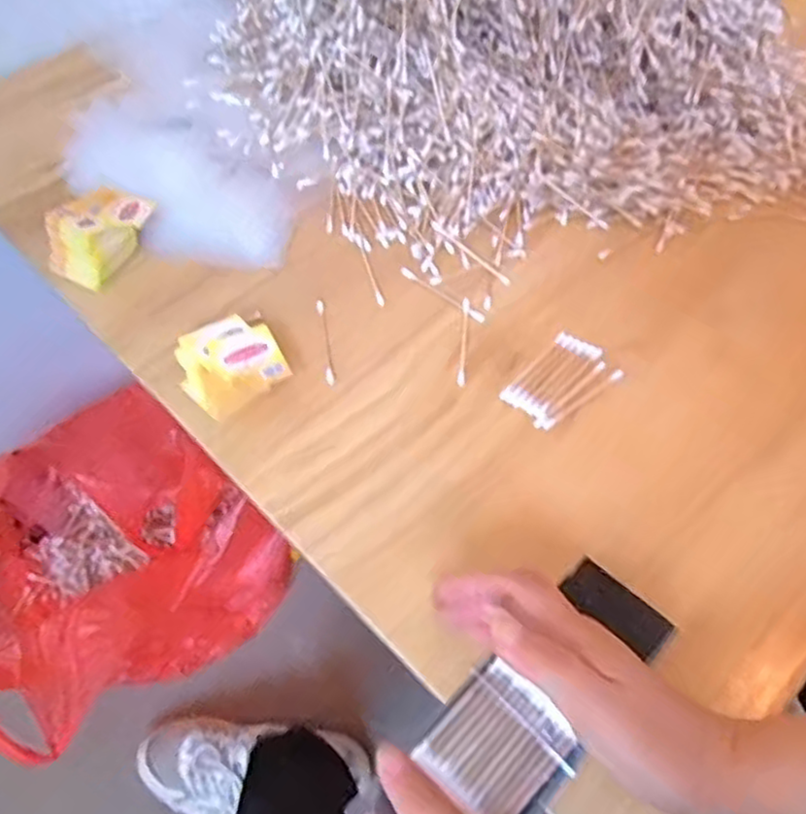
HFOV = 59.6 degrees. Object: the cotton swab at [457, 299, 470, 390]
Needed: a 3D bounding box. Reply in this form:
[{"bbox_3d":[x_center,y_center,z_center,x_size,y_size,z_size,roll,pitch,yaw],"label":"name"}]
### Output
[{"bbox_3d":[0.041,-0.045,0.474,0.005,0.004,0.074,4,57,3],"label":"cotton swab"}]

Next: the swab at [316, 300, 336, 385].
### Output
[{"bbox_3d":[-0.053,-0.046,0.477,0.006,0.004,0.074,-8,58,-5],"label":"swab"}]

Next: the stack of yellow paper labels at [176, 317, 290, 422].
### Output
[{"bbox_3d":[-0.110,-0.028,0.452,0.061,0.022,0.058,-28,61,-17],"label":"stack of yellow paper labels"}]

